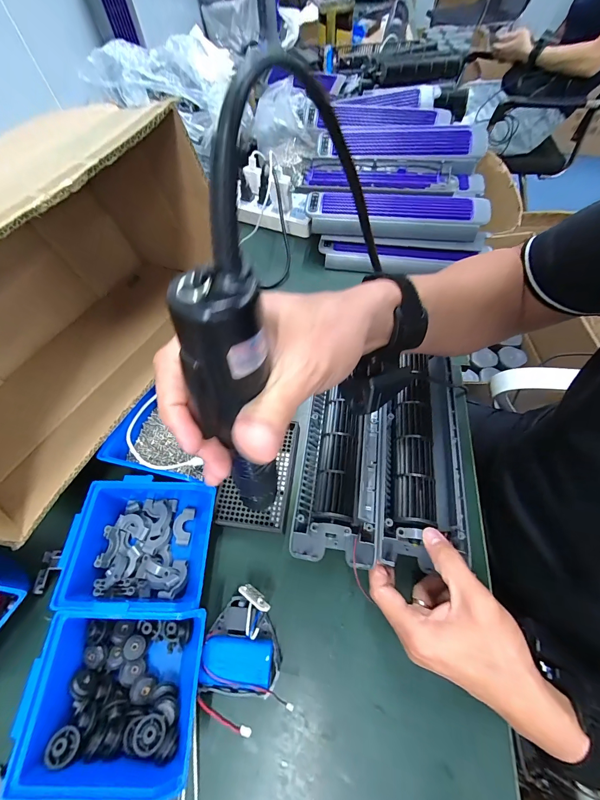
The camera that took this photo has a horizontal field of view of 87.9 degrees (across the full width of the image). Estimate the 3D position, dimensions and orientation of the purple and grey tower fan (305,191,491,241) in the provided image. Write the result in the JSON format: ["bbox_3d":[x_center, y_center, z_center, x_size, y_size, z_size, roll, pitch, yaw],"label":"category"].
[{"bbox_3d":[0.162,-0.318,0.534,0.298,0.044,0.073,6,61,6],"label":"purple and grey tower fan"}]

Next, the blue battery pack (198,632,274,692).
[{"bbox_3d":[-0.060,0.249,0.298,0.065,0.021,0.040,4,61,5],"label":"blue battery pack"}]

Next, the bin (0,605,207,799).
[{"bbox_3d":[-0.160,0.251,0.275,0.143,0.061,0.116,-1,63,2],"label":"bin"}]

